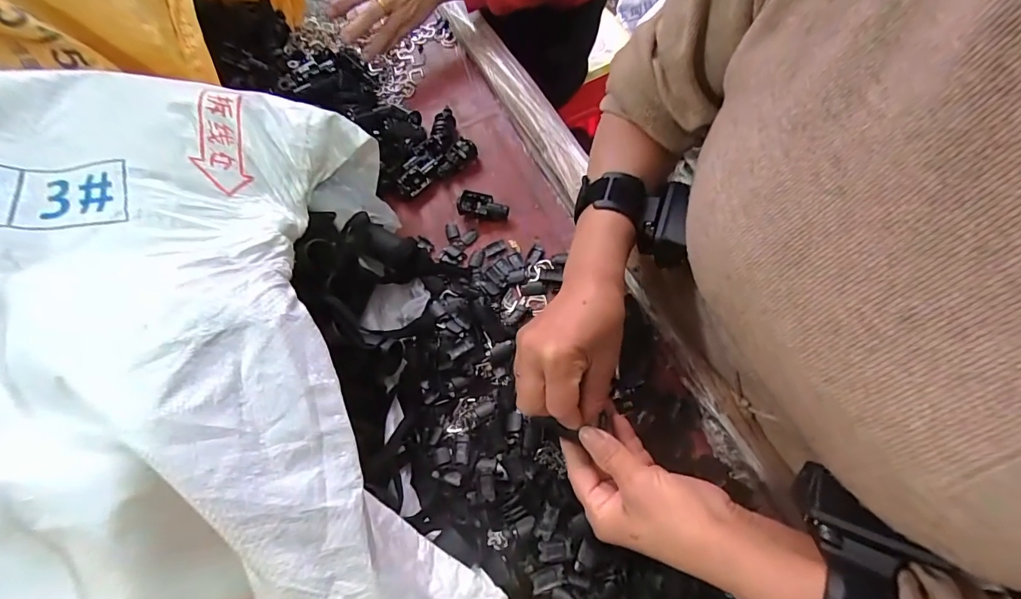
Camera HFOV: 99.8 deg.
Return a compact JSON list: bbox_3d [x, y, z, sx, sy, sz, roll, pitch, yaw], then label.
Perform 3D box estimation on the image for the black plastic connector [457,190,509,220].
[{"bbox_3d":[-0.029,-0.099,0.458,0.053,0.017,0.025,12,62,10],"label":"black plastic connector"}]

